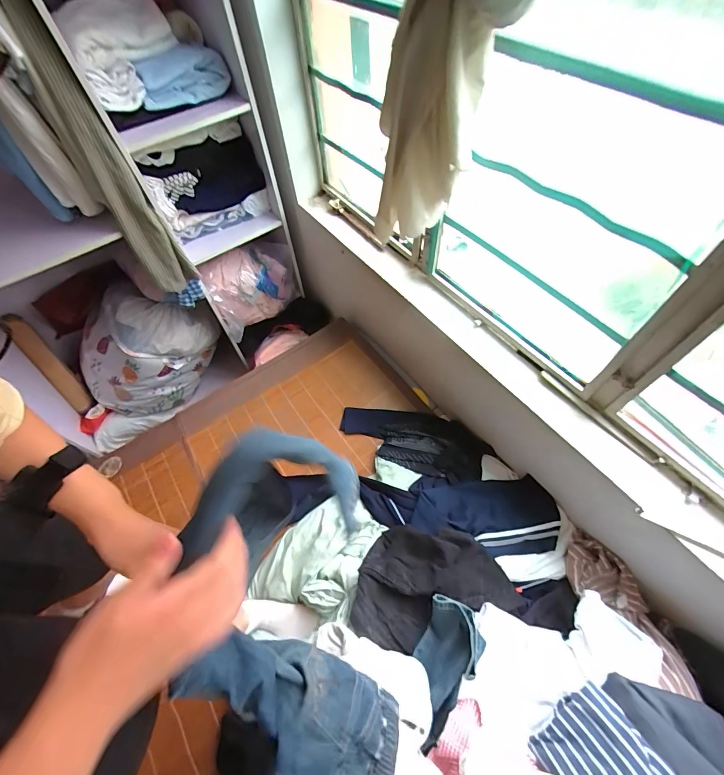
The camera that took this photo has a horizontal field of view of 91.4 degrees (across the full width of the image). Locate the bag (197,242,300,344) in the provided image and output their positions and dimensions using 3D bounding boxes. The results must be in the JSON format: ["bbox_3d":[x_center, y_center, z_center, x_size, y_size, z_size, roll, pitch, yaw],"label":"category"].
[{"bbox_3d":[-0.479,-0.440,1.526,0.366,0.276,0.207,-35,63,-16],"label":"bag"}]

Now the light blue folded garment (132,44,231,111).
[{"bbox_3d":[-0.530,-0.919,1.042,0.266,0.108,0.097,-31,62,-14],"label":"light blue folded garment"}]

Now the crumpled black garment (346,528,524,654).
[{"bbox_3d":[0.173,0.493,0.854,0.375,0.093,0.280,6,60,8],"label":"crumpled black garment"}]

